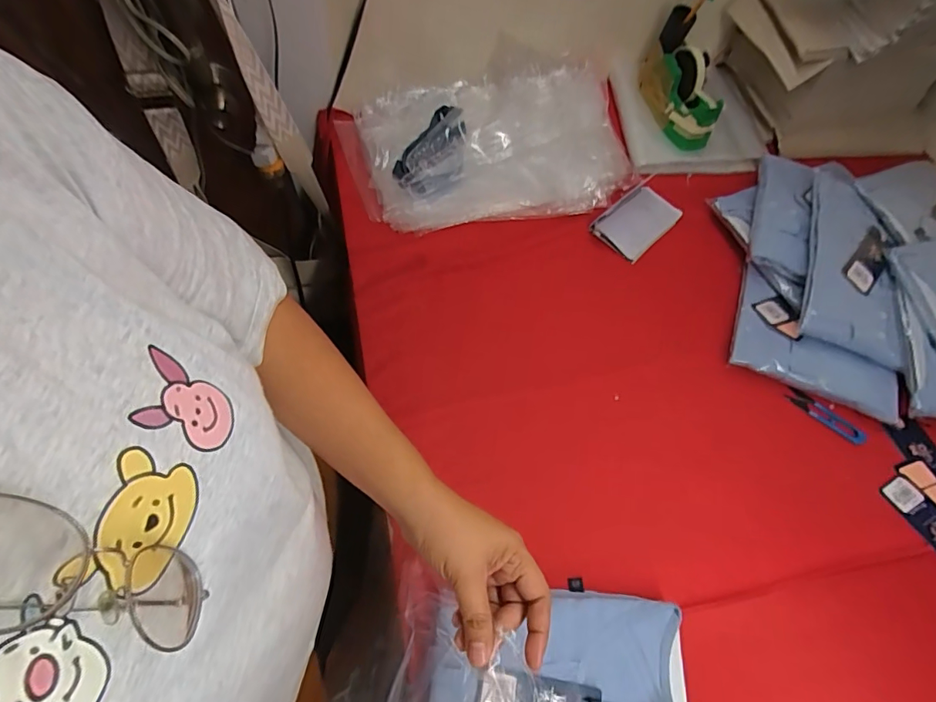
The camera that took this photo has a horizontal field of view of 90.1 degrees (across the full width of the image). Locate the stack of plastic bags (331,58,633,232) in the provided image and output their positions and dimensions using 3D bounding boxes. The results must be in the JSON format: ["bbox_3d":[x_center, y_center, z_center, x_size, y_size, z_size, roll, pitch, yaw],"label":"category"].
[{"bbox_3d":[0.024,-0.348,0.765,0.437,0.064,0.314,-13,66,-6],"label":"stack of plastic bags"}]

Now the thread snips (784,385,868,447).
[{"bbox_3d":[0.479,0.086,0.624,0.104,0.010,0.022,37,70,15],"label":"thread snips"}]

